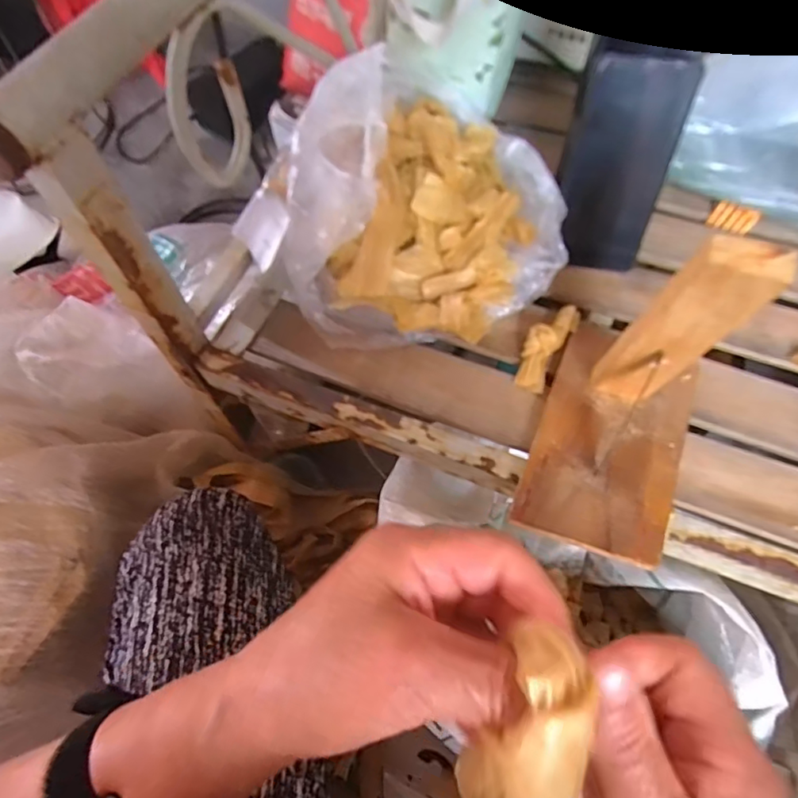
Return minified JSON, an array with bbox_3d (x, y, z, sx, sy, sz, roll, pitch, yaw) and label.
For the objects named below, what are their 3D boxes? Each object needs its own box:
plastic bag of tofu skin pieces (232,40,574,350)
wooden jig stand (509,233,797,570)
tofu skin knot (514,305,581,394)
[{"bbox_3d":[0.027,-0.173,0.452,0.232,0.099,0.274,33,65,19],"label":"plastic bag of tofu skin pieces"},{"bbox_3d":[0.152,-0.012,0.323,0.102,0.181,0.163,19,61,12],"label":"wooden jig stand"},{"bbox_3d":[0.118,-0.044,0.430,0.029,0.027,0.079,26,63,16],"label":"tofu skin knot"}]

